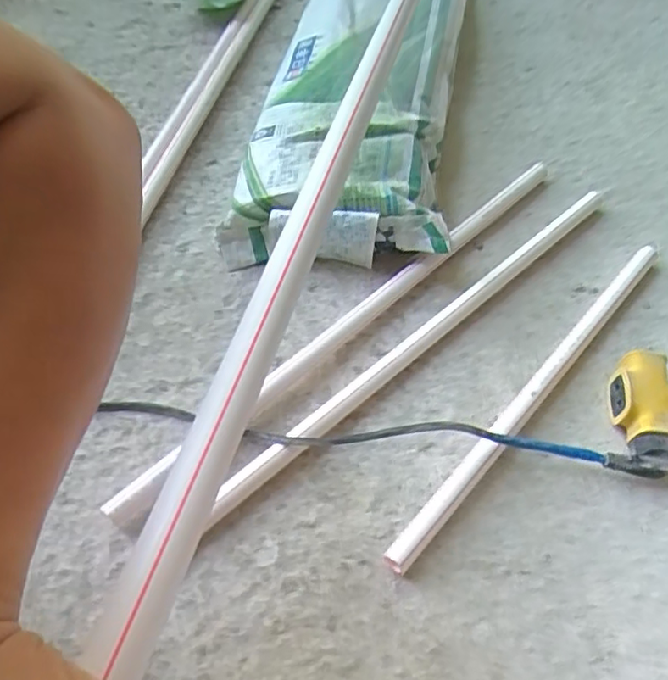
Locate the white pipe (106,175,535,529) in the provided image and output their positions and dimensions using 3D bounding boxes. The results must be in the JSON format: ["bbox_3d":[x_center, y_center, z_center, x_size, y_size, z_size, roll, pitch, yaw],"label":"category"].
[{"bbox_3d":[0.034,-0.029,0.623,0.025,0.019,0.596,38,62,25],"label":"white pipe"}]

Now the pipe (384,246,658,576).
[{"bbox_3d":[0.197,0.041,0.589,0.021,0.022,0.455,36,61,24],"label":"pipe"}]

